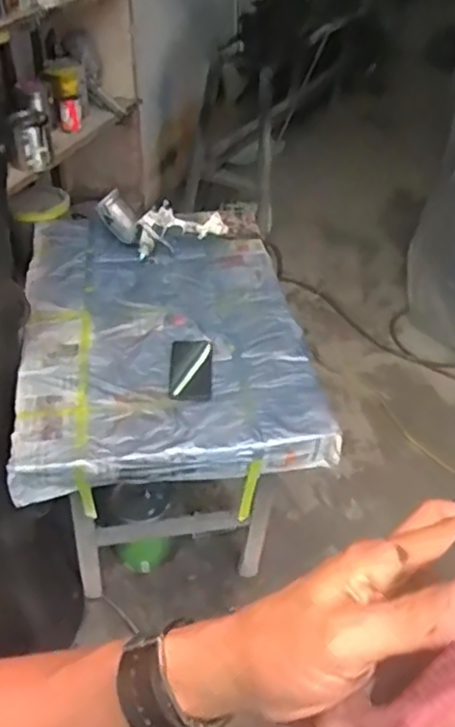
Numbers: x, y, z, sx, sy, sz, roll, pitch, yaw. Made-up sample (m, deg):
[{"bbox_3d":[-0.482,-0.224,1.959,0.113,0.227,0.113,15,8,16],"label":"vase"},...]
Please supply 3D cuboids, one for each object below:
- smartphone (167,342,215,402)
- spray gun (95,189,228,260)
[{"bbox_3d":[-0.074,0.013,1.352,0.089,0.015,0.189,0,38,1],"label":"smartphone"},{"bbox_3d":[-0.155,-0.331,1.621,0.312,0.129,0.109,-4,38,-4],"label":"spray gun"}]

